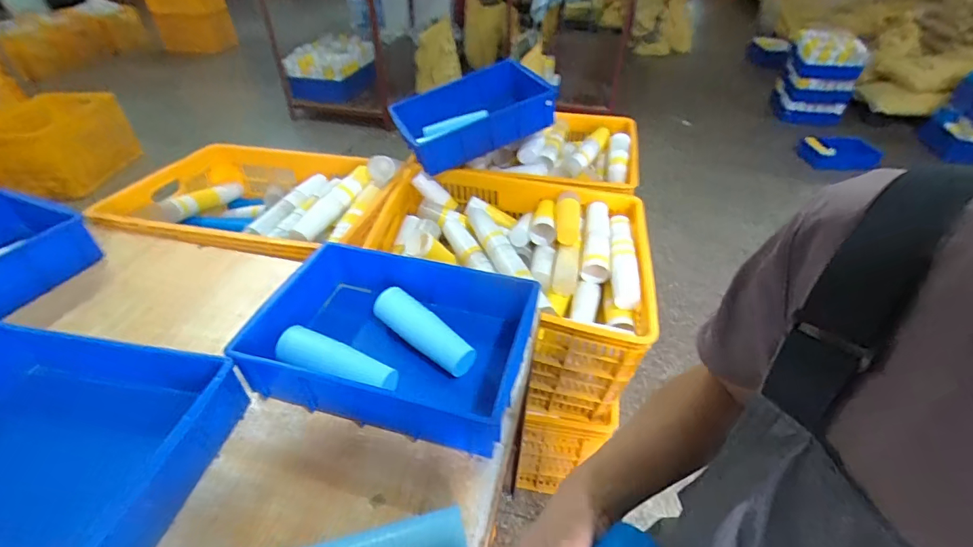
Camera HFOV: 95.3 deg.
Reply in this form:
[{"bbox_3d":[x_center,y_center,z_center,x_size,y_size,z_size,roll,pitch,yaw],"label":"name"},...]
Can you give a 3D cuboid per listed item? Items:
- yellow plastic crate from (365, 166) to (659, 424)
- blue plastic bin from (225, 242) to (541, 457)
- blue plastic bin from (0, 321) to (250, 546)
[{"bbox_3d":[0.062,0.041,1.158,0.660,0.399,0.502,11,42,13],"label":"yellow plastic crate"},{"bbox_3d":[-0.158,0.109,0.734,0.425,0.135,0.275,10,41,11],"label":"blue plastic bin"},{"bbox_3d":[-0.555,0.223,0.565,0.380,0.100,0.273,5,41,6],"label":"blue plastic bin"}]

